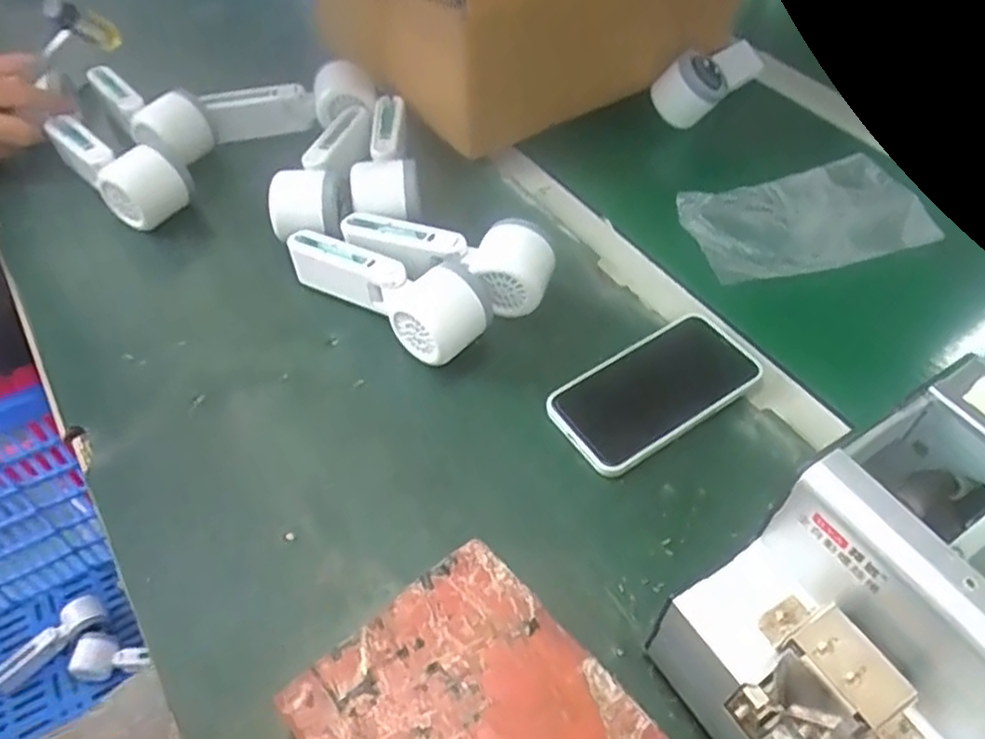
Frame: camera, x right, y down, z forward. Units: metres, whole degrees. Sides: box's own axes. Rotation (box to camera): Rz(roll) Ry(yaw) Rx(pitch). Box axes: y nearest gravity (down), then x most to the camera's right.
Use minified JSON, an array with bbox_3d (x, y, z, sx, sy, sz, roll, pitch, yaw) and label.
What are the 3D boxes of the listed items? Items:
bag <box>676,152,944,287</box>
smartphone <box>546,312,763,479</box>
[{"bbox_3d":[0.276,-0.138,0.651,0.234,0.019,0.123,-14,52,-12],"label":"bag"},{"bbox_3d":[0.113,0.013,0.508,0.148,0.016,0.073,-27,55,-21],"label":"smartphone"}]

